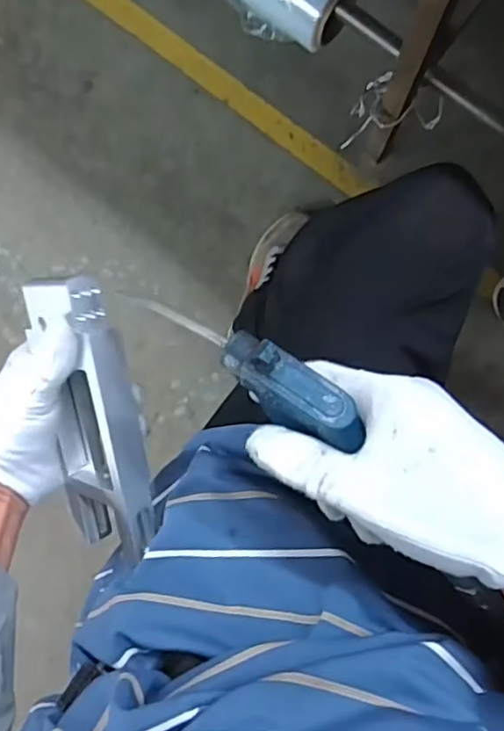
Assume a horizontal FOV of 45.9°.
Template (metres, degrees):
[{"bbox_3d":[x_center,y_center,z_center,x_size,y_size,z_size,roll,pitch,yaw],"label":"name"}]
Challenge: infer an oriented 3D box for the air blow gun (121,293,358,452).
[{"bbox_3d":[-0.003,-0.001,0.279,0.122,0.025,0.029,34,95,10],"label":"air blow gun"}]

